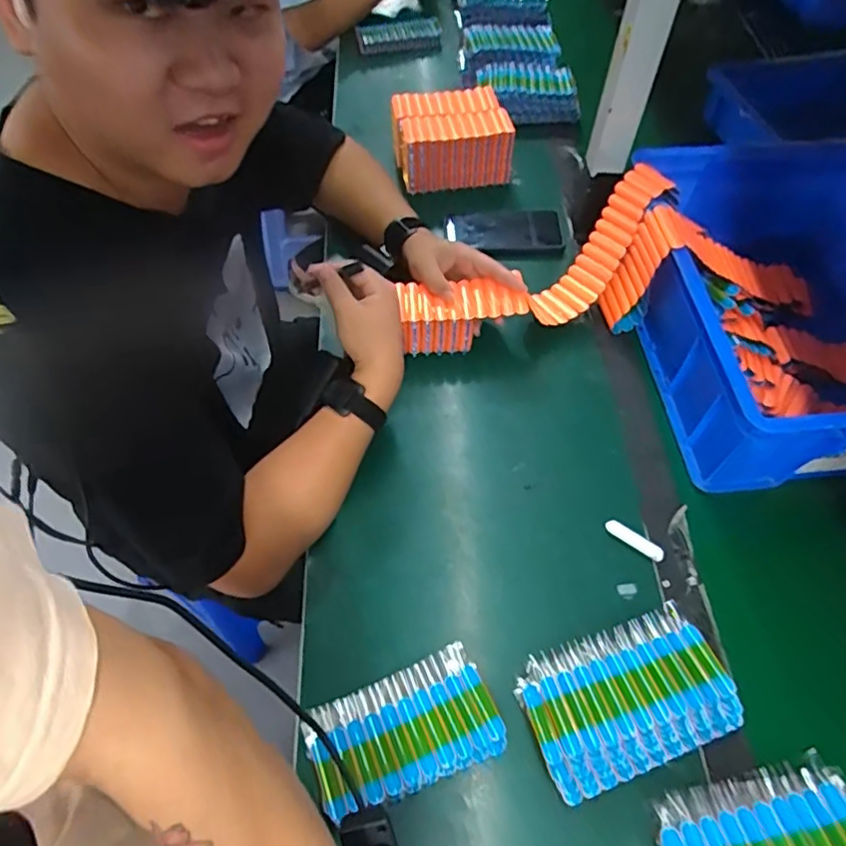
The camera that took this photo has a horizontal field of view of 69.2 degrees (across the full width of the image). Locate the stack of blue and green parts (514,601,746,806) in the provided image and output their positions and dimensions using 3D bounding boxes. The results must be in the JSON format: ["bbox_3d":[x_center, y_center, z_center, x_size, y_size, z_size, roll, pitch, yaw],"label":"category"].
[{"bbox_3d":[0.172,0.234,0.524,0.165,0.045,0.109,-19,60,-10],"label":"stack of blue and green parts"}]

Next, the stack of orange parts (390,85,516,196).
[{"bbox_3d":[0.039,-0.418,0.910,0.161,0.086,0.129,-13,60,-6],"label":"stack of orange parts"}]

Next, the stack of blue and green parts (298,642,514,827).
[{"bbox_3d":[-0.016,0.261,0.520,0.156,0.038,0.093,-21,61,-11],"label":"stack of blue and green parts"}]

